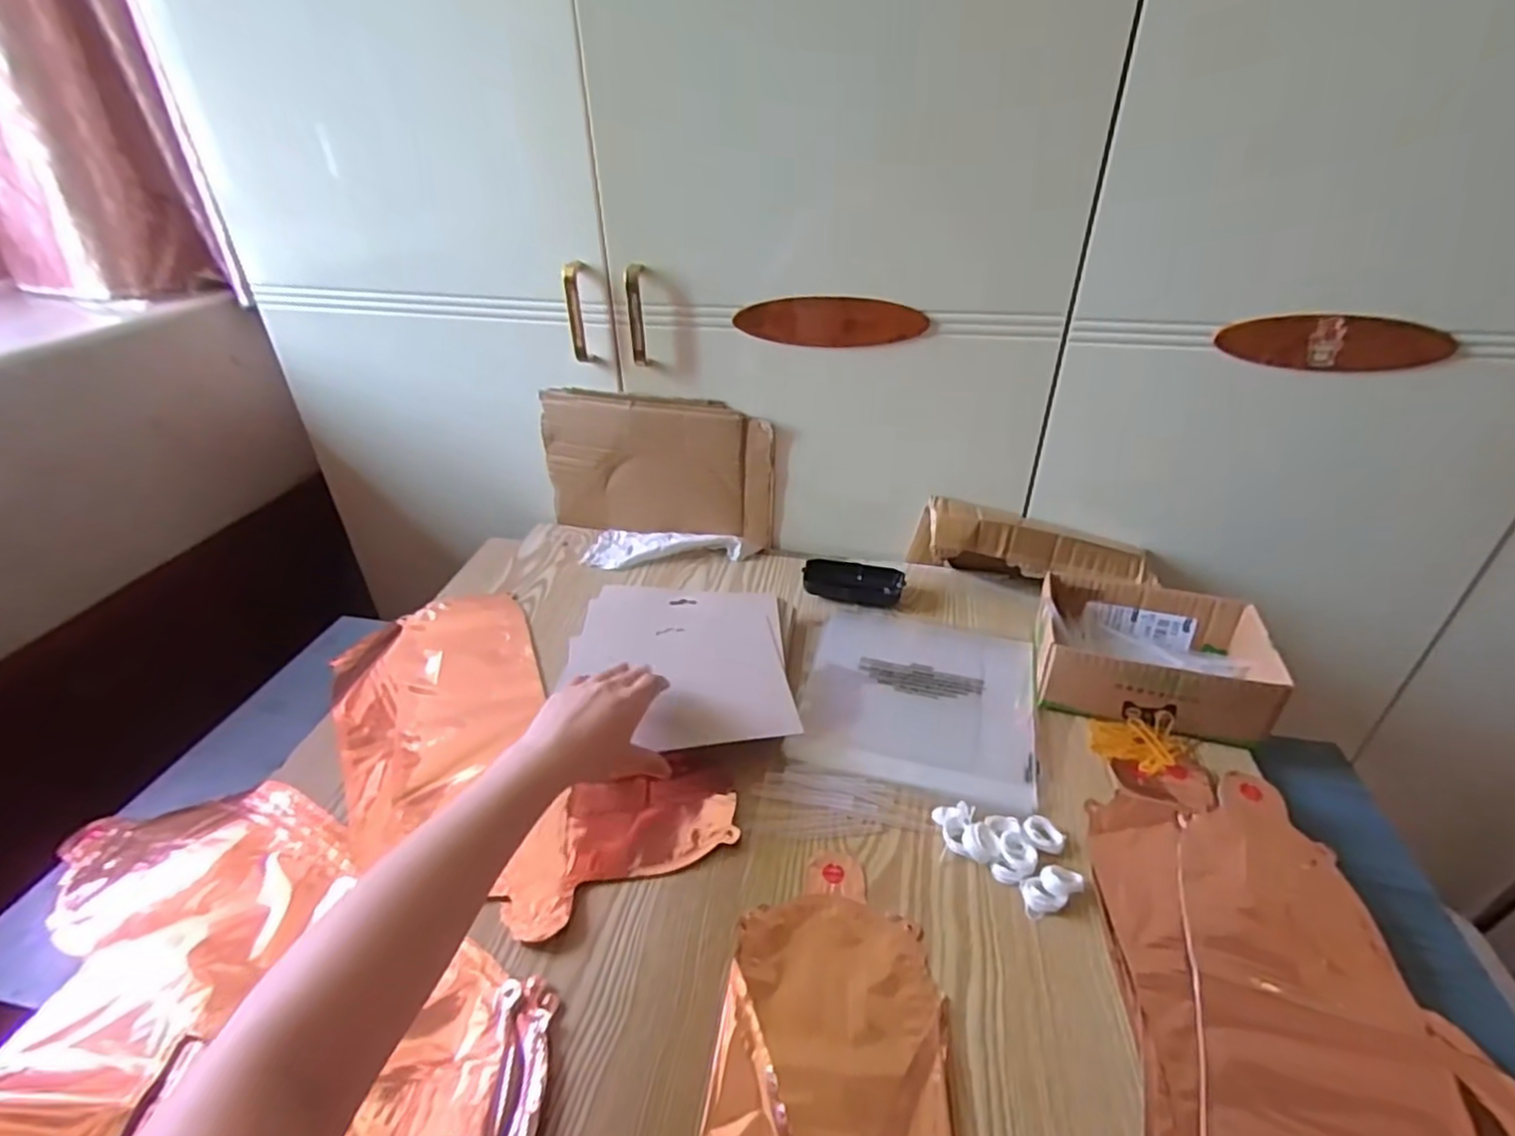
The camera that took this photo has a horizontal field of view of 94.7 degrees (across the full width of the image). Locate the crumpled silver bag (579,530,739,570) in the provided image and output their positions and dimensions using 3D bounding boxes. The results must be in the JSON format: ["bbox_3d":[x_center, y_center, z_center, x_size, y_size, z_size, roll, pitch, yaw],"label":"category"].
[{"bbox_3d":[-0.113,-0.022,0.830,0.180,0.026,0.069,8,34,11],"label":"crumpled silver bag"}]

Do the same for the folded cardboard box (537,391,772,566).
[{"bbox_3d":[-0.118,-0.115,0.826,0.272,0.172,0.025,8,35,11],"label":"folded cardboard box"}]

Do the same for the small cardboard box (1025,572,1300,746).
[{"bbox_3d":[0.352,0.077,0.634,0.182,0.060,0.143,8,35,12],"label":"small cardboard box"}]

